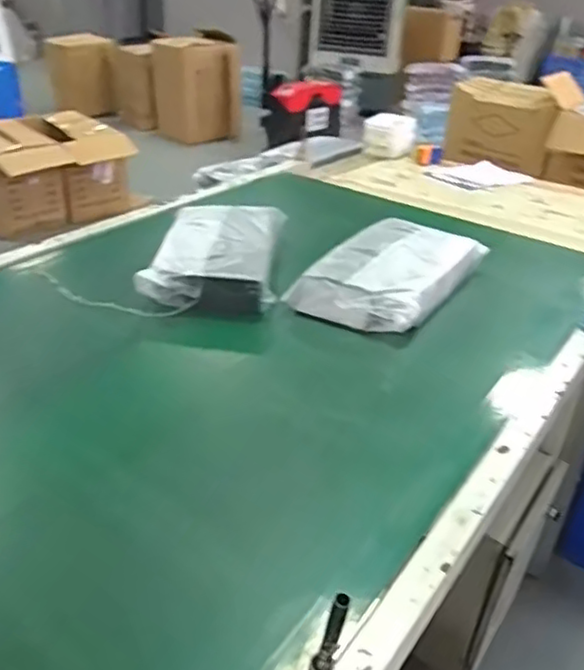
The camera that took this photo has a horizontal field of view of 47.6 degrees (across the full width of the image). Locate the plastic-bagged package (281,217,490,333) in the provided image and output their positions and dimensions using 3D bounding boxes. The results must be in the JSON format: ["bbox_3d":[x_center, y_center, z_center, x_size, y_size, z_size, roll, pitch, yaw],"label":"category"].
[{"bbox_3d":[0.201,-0.125,1.318,0.224,0.080,0.422,21,35,28],"label":"plastic-bagged package"}]

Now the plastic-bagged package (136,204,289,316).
[{"bbox_3d":[-0.144,-0.173,1.375,0.240,0.101,0.417,5,30,3],"label":"plastic-bagged package"}]

